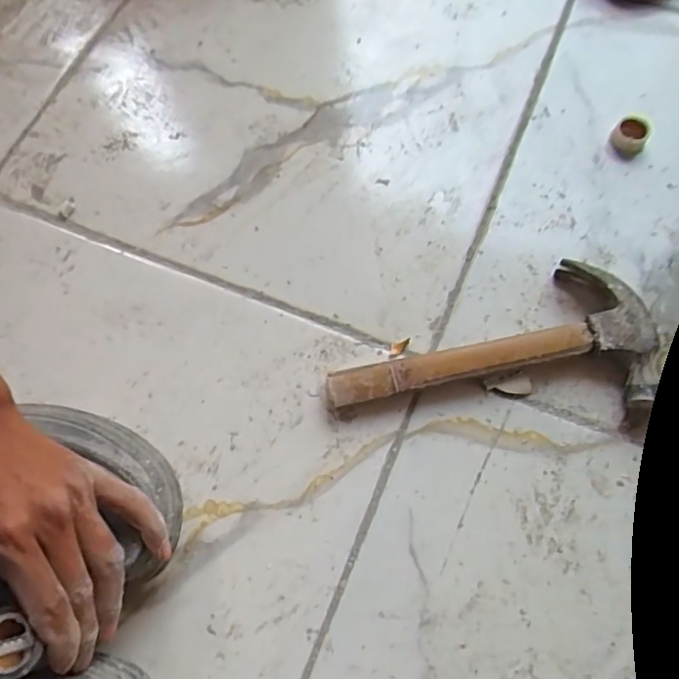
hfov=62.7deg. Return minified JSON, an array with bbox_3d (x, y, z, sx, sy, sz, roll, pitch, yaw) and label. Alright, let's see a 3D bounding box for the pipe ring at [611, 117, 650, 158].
[{"bbox_3d":[0.231,-0.161,0.445,0.026,0.017,0.025,-1,68,2],"label":"pipe ring"}]

